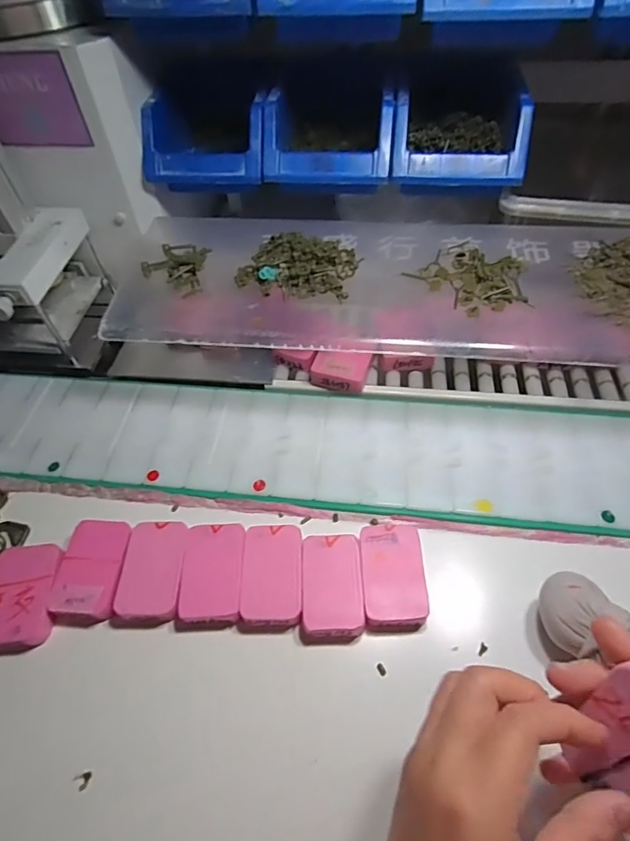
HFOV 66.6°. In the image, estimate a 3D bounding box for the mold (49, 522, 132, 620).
[{"bbox_3d":[-0.171,0.116,0.375,0.048,0.019,0.073,-1,51,2],"label":"mold"}]

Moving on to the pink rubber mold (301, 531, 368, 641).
[{"bbox_3d":[0.013,0.122,0.356,0.044,0.015,0.072,-2,51,1],"label":"pink rubber mold"}]

